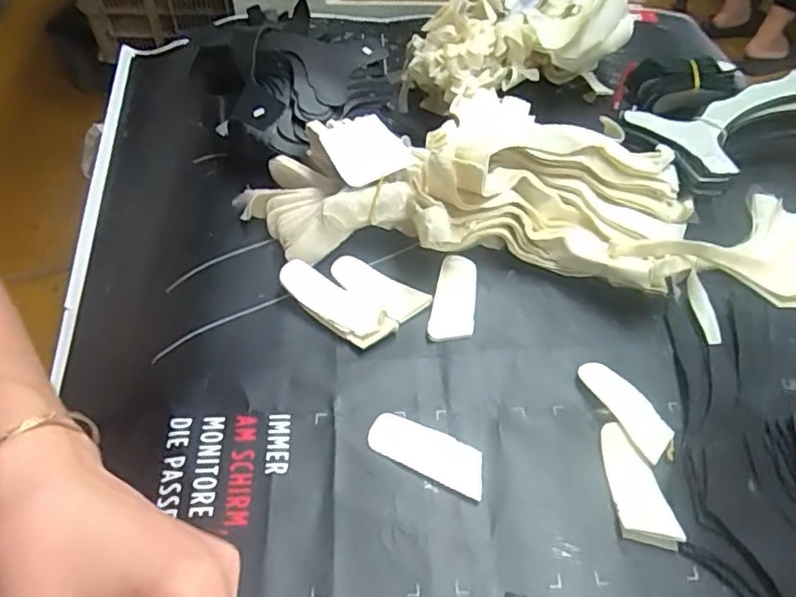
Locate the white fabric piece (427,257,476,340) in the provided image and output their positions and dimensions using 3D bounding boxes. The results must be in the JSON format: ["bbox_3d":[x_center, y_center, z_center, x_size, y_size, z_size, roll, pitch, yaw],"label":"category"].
[{"bbox_3d":[0.038,0.000,0.414,0.028,0.010,0.064,8,52,5],"label":"white fabric piece"}]

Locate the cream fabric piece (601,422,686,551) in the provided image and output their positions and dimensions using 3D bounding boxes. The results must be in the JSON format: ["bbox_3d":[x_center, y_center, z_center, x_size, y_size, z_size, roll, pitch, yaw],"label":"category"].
[{"bbox_3d":[0.128,0.100,0.336,0.026,0.011,0.068,-2,52,-3],"label":"cream fabric piece"}]

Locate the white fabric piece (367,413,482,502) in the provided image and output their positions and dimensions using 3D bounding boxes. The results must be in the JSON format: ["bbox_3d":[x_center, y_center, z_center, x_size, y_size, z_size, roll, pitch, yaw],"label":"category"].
[{"bbox_3d":[0.017,0.086,0.349,0.068,0.005,0.027,23,55,15],"label":"white fabric piece"}]

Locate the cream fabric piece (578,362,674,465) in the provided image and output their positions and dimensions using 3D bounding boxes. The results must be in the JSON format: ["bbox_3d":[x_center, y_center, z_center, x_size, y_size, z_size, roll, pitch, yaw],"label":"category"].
[{"bbox_3d":[0.136,0.064,0.367,0.025,0.005,0.067,-22,56,-17],"label":"cream fabric piece"}]

